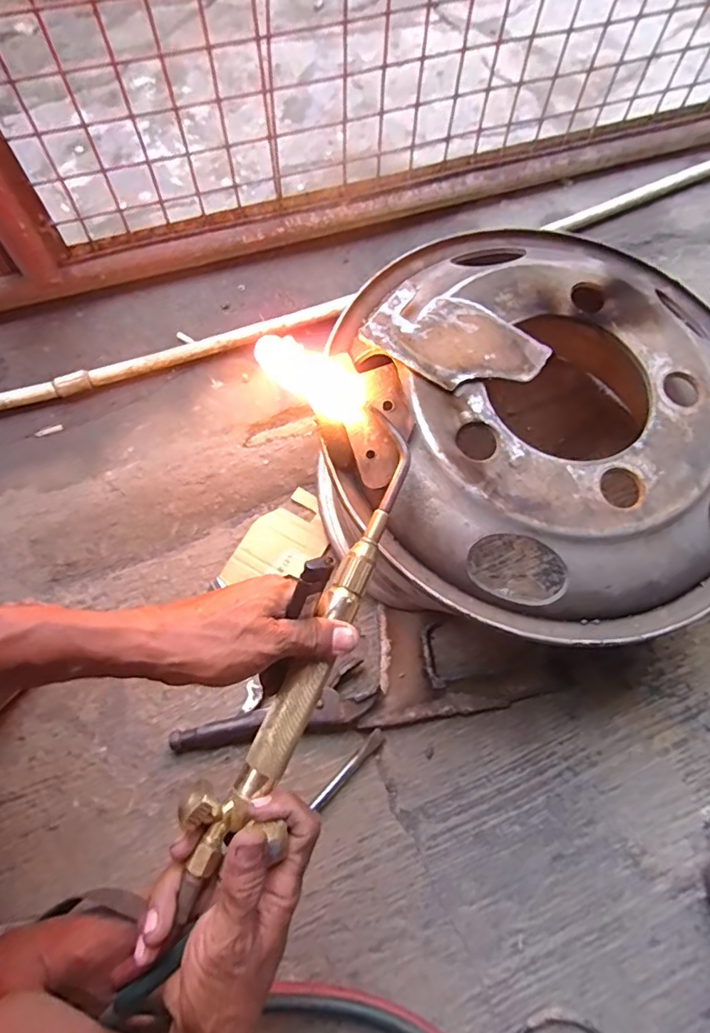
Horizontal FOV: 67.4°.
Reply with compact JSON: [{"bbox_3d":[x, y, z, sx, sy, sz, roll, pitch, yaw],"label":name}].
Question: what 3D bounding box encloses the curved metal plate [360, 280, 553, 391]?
[{"bbox_3d":[0.089,-0.154,0.472,0.148,0.009,0.089,29,71,9],"label":"curved metal plate"}]

